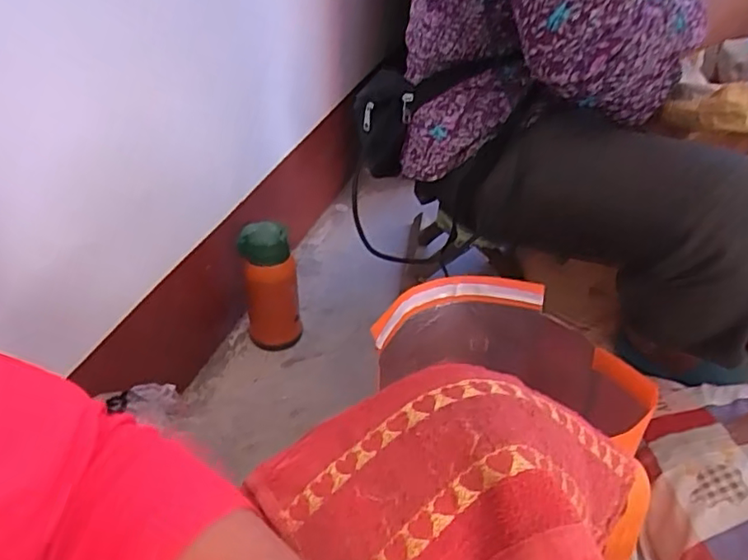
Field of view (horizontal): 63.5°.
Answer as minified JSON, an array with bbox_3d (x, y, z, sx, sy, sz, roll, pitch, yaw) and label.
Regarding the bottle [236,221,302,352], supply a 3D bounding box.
[{"bbox_3d":[-0.157,0.007,0.919,0.081,0.212,0.070,-8,41,-11],"label":"bottle"}]

